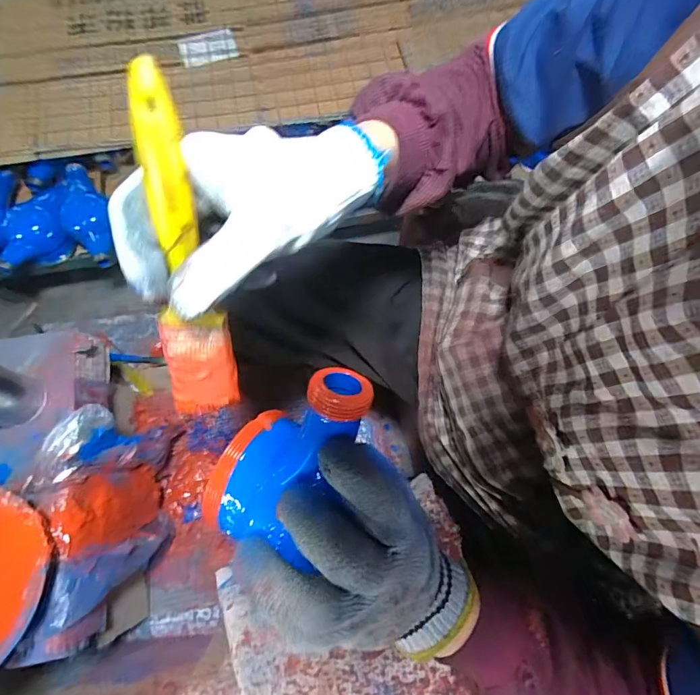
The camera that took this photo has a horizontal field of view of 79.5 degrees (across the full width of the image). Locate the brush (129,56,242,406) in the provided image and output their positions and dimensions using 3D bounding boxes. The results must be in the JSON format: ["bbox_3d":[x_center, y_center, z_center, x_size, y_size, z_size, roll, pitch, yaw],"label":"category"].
[{"bbox_3d":[-0.082,-0.036,0.205,0.034,0.169,0.007,1,32,-1],"label":"brush"}]

